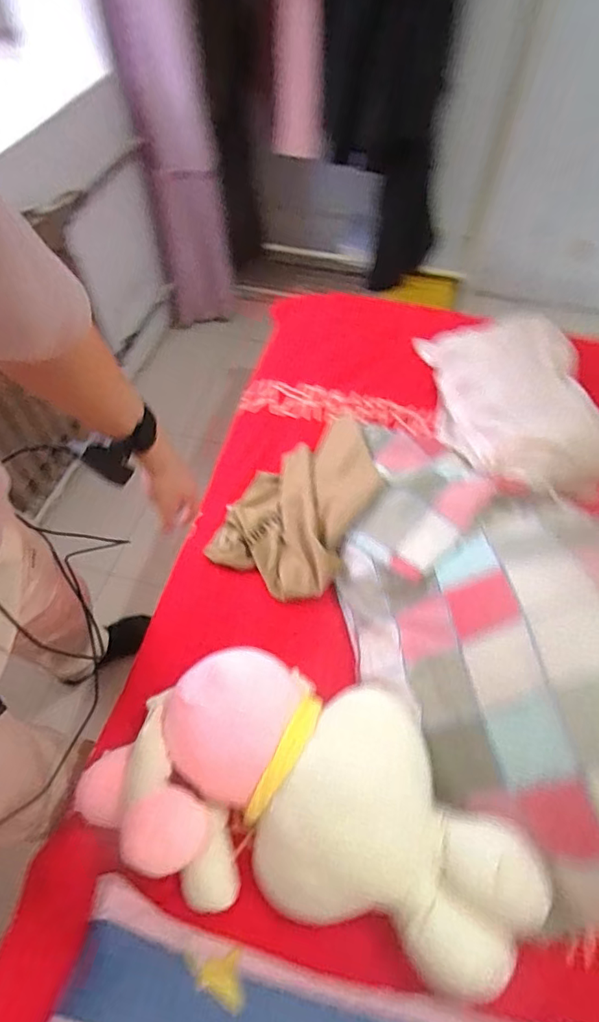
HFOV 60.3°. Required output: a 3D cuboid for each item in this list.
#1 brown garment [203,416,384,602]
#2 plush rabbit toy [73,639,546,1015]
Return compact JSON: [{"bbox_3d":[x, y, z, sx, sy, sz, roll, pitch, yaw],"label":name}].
[{"bbox_3d":[0.029,-0.054,1.113,0.274,0.105,0.473,25,60,16],"label":"brown garment"},{"bbox_3d":[0.011,0.414,0.762,0.634,0.151,0.323,13,57,9],"label":"plush rabbit toy"}]

